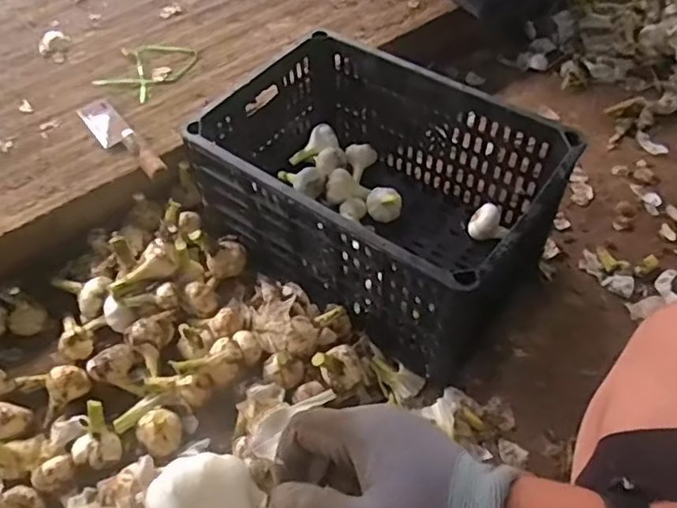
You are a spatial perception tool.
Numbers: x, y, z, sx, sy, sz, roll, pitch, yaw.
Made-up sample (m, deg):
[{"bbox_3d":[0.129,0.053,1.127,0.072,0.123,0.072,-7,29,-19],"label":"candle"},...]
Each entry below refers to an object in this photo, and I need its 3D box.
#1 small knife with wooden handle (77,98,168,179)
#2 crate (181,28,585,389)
[{"bbox_3d":[-0.338,-0.181,0.930,0.053,0.020,0.247,-33,49,-23],"label":"small knife with wooden handle"},{"bbox_3d":[0.051,-0.092,0.842,0.444,0.231,0.298,32,60,19],"label":"crate"}]

